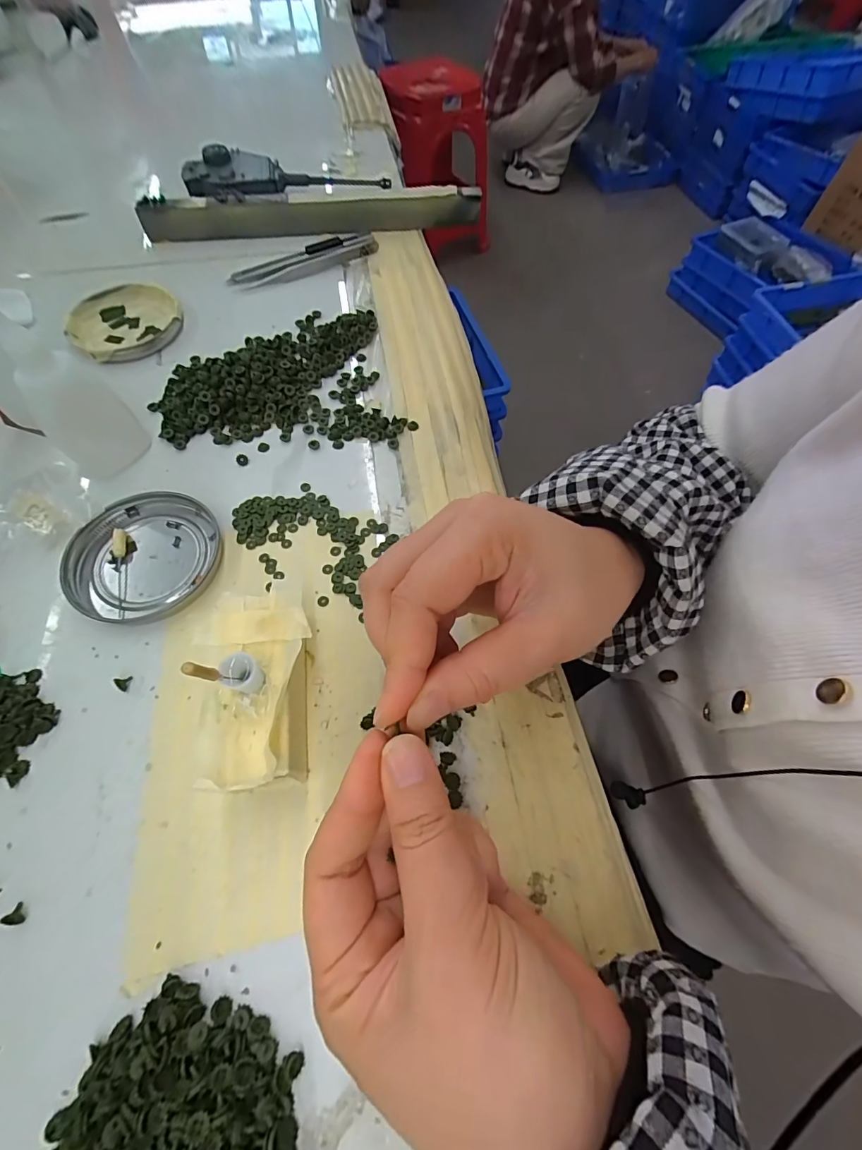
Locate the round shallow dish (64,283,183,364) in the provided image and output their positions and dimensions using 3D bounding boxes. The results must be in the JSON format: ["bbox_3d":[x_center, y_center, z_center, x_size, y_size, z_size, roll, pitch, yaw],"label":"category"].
[{"bbox_3d":[-0.231,-0.192,0.334,0.077,0.011,0.077,1,63,-2],"label":"round shallow dish"}]

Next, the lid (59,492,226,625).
[{"bbox_3d":[-0.158,-0.012,0.241,0.079,0.012,0.074,1,63,-2],"label":"lid"}]

